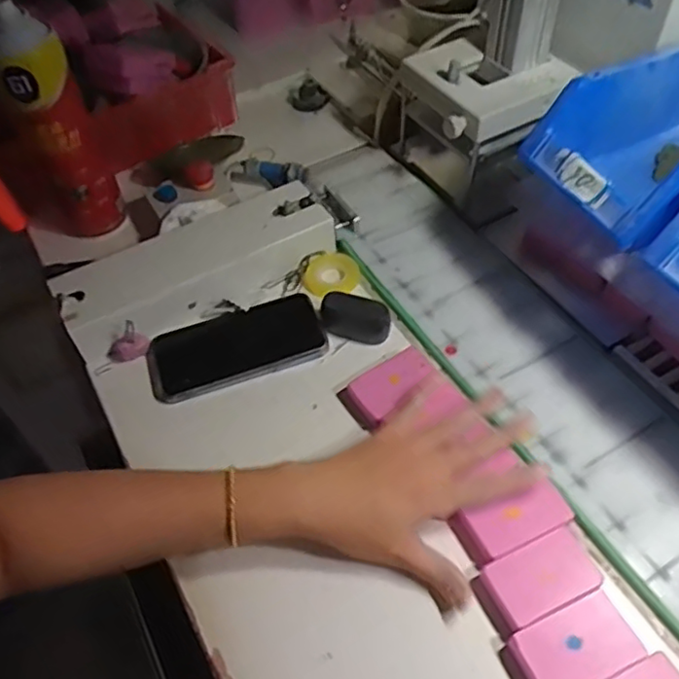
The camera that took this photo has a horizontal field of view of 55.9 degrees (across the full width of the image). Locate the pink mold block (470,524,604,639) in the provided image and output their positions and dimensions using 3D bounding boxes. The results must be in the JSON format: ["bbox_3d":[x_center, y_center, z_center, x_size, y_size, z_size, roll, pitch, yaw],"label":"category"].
[{"bbox_3d":[0.130,0.159,0.420,0.074,0.015,0.043,-23,53,-12],"label":"pink mold block"}]

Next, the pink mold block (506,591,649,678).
[{"bbox_3d":[0.145,0.191,0.393,0.070,0.017,0.044,-23,53,-12],"label":"pink mold block"}]

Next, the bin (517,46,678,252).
[{"bbox_3d":[0.248,-0.144,0.474,0.187,0.077,0.125,-24,54,-16],"label":"bin"}]

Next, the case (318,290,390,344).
[{"bbox_3d":[0.014,-0.018,0.561,0.060,0.043,0.021,12,54,15],"label":"case"}]

